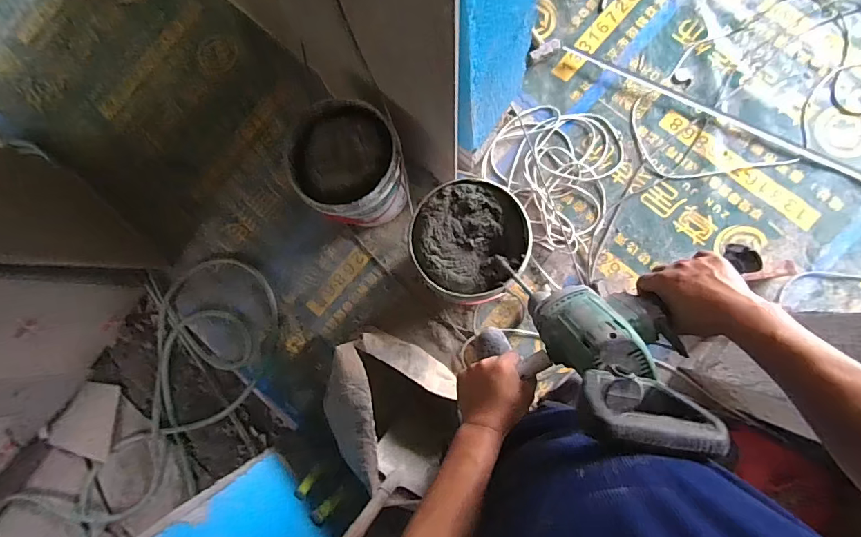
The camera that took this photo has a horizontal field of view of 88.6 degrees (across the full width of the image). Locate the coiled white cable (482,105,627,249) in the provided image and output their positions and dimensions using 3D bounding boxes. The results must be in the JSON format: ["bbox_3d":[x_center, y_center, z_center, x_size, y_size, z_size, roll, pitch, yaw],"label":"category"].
[{"bbox_3d":[0.431,-0.326,1.453,0.435,0.055,0.463,-1,85,6],"label":"coiled white cable"}]

